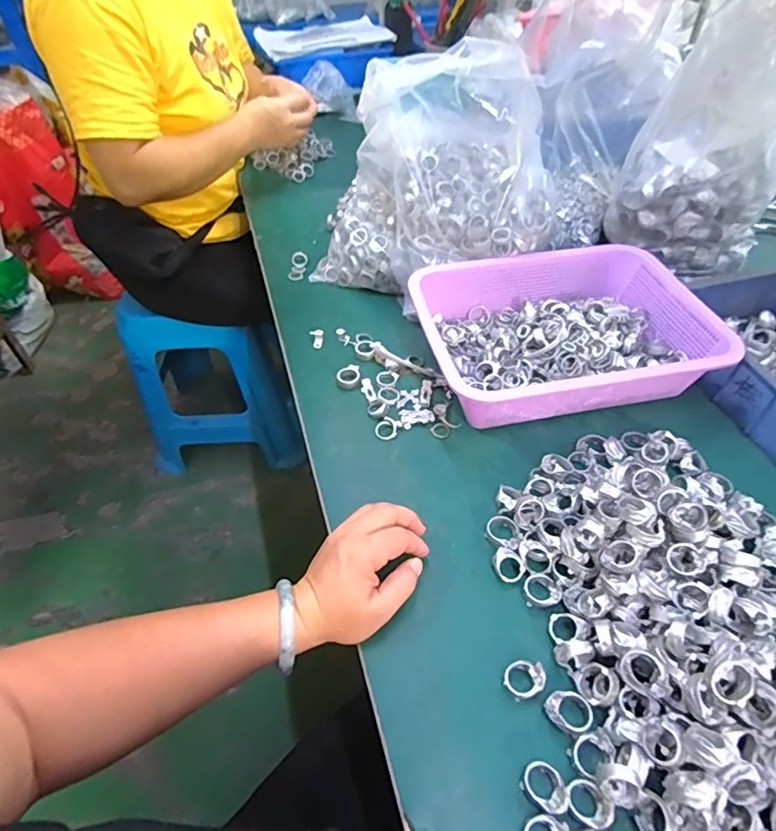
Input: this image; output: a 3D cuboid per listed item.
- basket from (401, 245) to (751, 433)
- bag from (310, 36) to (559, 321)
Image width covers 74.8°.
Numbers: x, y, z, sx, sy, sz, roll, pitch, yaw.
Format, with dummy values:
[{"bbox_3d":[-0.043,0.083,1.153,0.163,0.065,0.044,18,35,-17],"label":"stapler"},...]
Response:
[{"bbox_3d":[0.188,-0.093,0.571,0.305,0.071,0.223,-8,49,-7],"label":"basket"},{"bbox_3d":[0.046,-0.301,0.633,0.291,0.256,0.221,-8,49,-6],"label":"bag"}]

